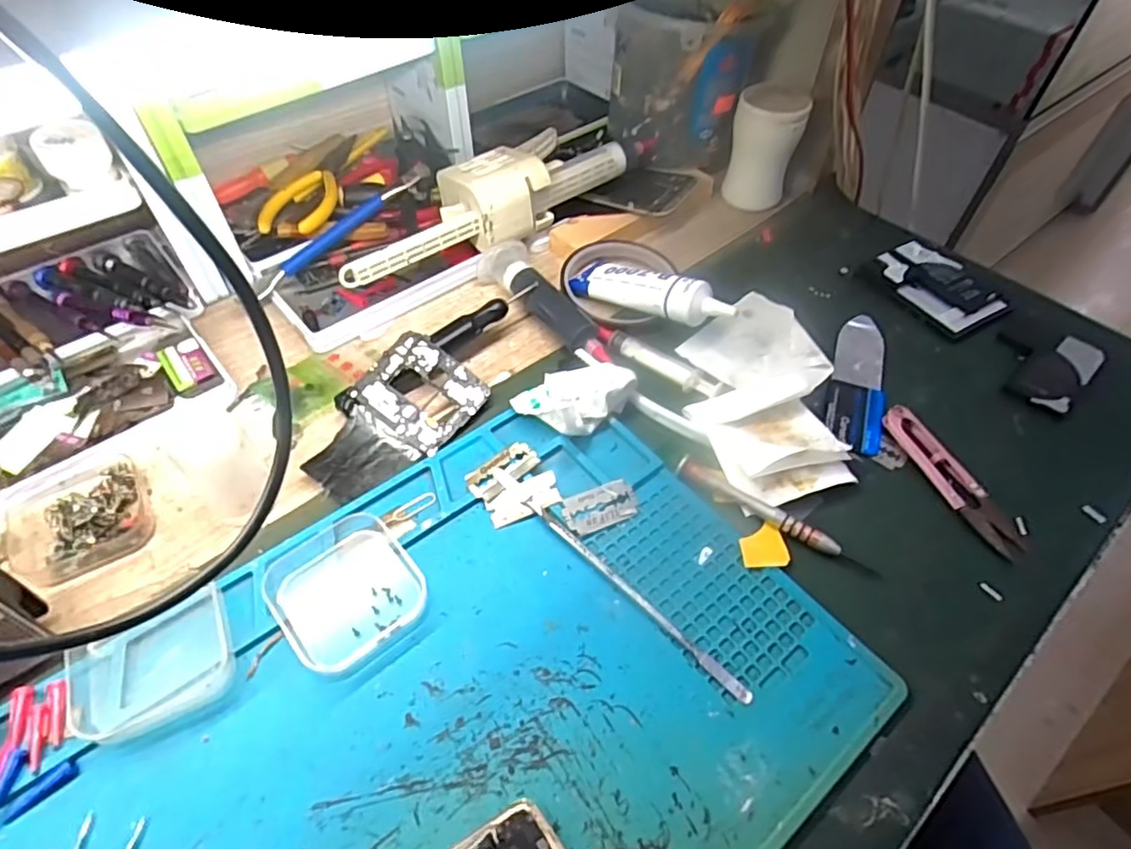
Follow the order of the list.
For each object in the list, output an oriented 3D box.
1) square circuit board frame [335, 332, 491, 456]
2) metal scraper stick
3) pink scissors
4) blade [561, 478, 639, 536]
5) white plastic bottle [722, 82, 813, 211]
[{"bbox_3d":[-0.091,-0.017,0.384,0.069,0.008,0.066,40,70,8],"label":"square circuit board frame"},{"bbox_3d":[0.032,0.082,0.314,0.007,0.005,0.145,-37,61,-26],"label":"metal scraper stick"},{"bbox_3d":[0.221,0.030,0.359,0.022,0.009,0.100,-16,54,-14],"label":"pink scissors"},{"bbox_3d":[0.019,0.045,0.342,0.041,0.004,0.022,-19,70,-19],"label":"blade"},{"bbox_3d":[0.160,-0.224,0.511,0.053,0.083,0.043,17,53,12],"label":"white plastic bottle"}]

